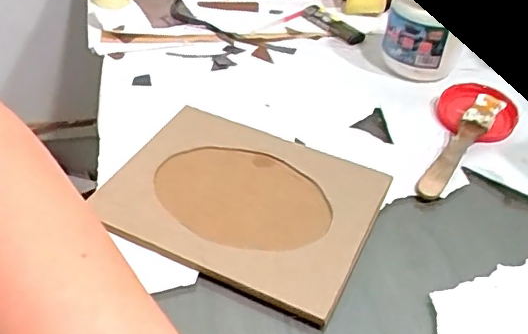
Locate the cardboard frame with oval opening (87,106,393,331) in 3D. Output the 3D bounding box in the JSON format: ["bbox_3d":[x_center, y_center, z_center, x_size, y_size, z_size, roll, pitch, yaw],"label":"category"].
[{"bbox_3d":[-0.016,0.020,0.421,0.189,0.008,0.150,19,44,18],"label":"cardboard frame with oval opening"}]

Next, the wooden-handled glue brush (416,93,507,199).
[{"bbox_3d":[0.165,-0.021,0.467,0.022,0.020,0.138,28,47,26],"label":"wooden-handled glue brush"}]

